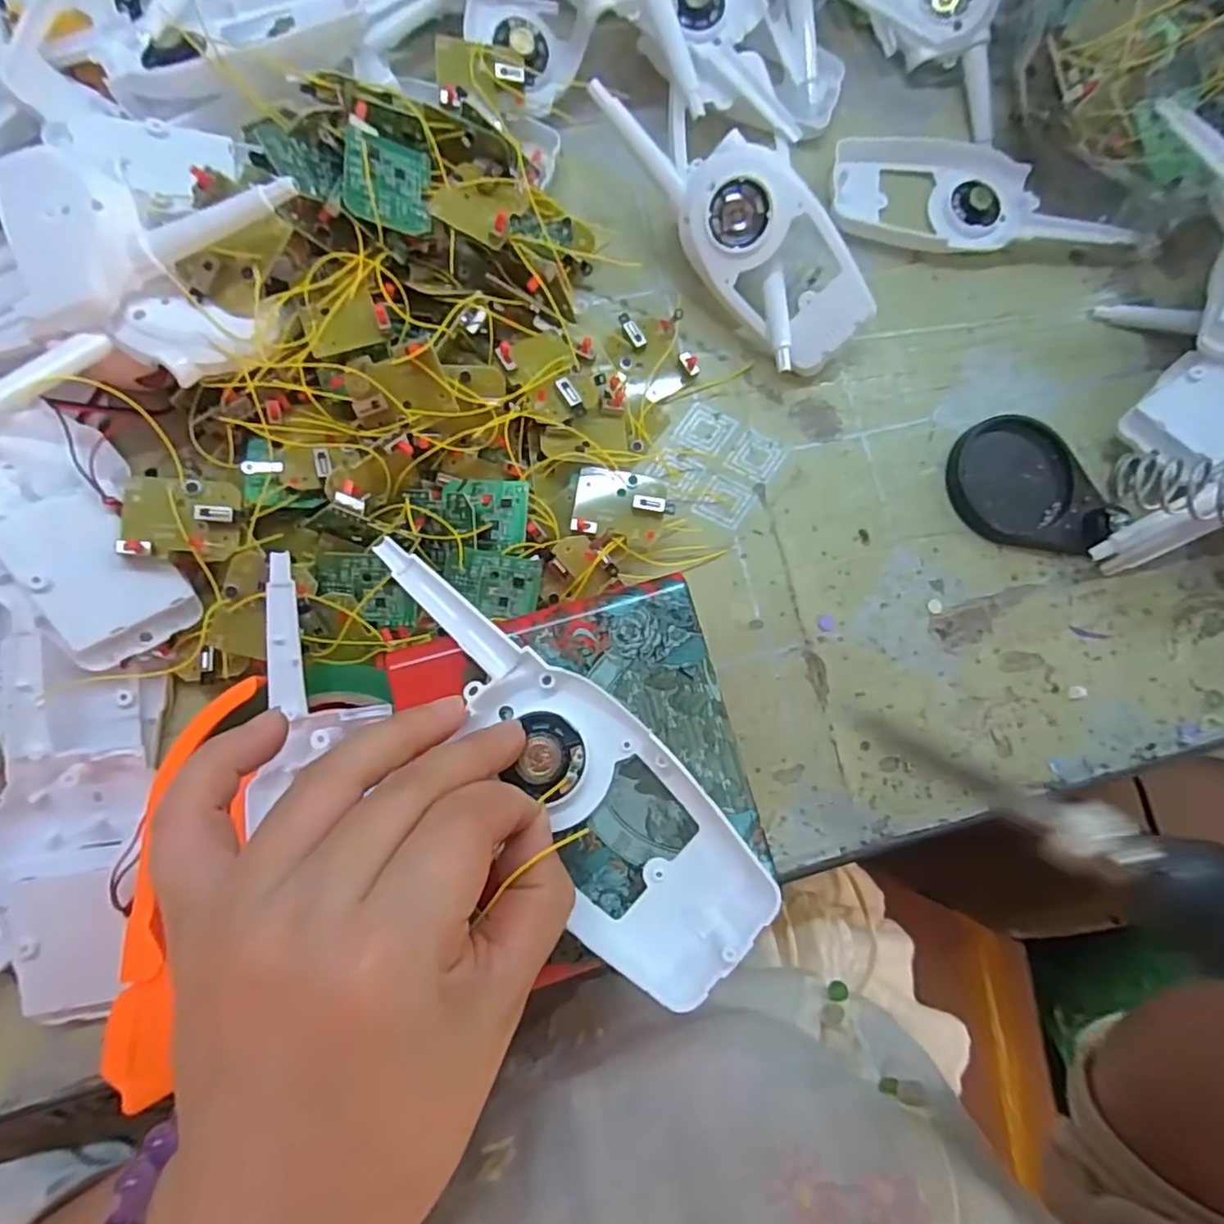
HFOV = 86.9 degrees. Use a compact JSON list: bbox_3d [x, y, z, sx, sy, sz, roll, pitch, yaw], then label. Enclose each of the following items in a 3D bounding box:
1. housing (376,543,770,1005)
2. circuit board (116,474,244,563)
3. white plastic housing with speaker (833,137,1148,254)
[{"bbox_3d":[-0.016,0.044,0.207,0.055,0.019,0.165,-38,85,-9],"label":"housing"},{"bbox_3d":[-0.178,-0.039,0.266,0.042,0.012,0.034,1,84,-18],"label":"circuit board"},{"bbox_3d":[0.201,-0.230,0.356,0.162,0.017,0.065,-3,83,-7],"label":"white plastic housing with speaker"}]

